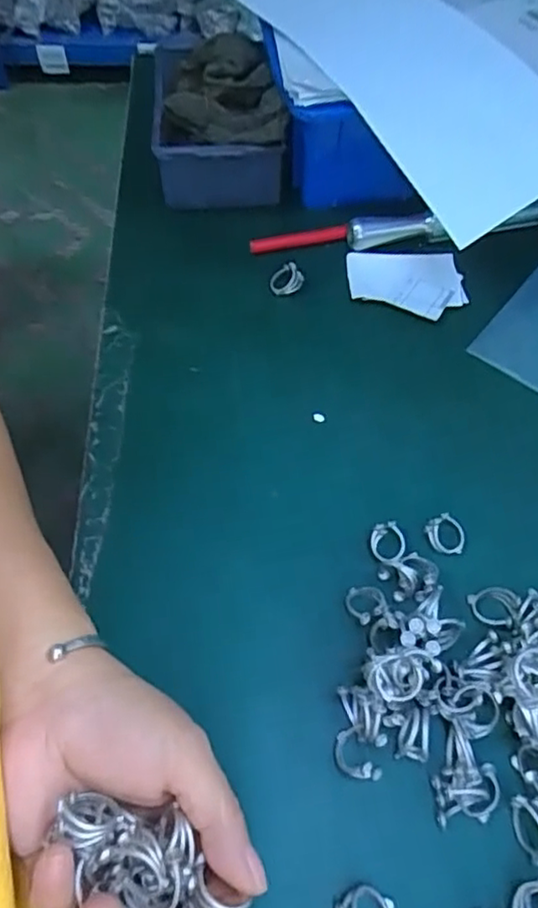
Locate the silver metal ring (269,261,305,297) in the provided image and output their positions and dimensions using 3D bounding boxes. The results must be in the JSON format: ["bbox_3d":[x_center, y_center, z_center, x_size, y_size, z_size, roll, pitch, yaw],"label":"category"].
[{"bbox_3d":[0.013,-0.124,0.444,0.024,0.015,0.018,0,58,2],"label":"silver metal ring"}]

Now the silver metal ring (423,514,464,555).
[{"bbox_3d":[0.097,0.044,0.344,0.022,0.004,0.022,2,79,-12],"label":"silver metal ring"}]

